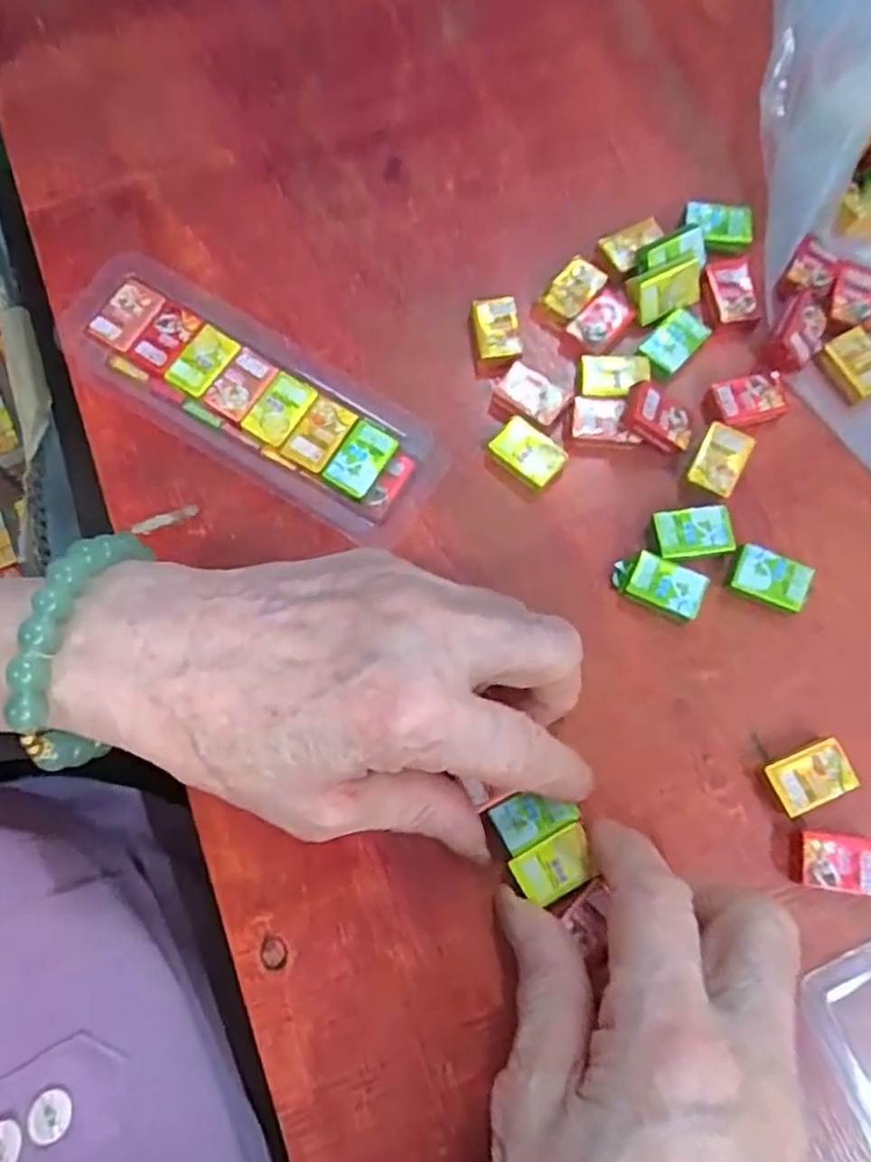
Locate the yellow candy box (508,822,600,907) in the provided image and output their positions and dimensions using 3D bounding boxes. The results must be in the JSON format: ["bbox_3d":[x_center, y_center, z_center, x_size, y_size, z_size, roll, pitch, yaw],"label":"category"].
[{"bbox_3d":[0.037,0.088,0.220,0.025,0.004,0.017,-27,77,-5],"label":"yellow candy box"}]

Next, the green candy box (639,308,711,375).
[{"bbox_3d":[0.089,-0.090,0.266,0.017,0.004,0.026,38,80,10],"label":"green candy box"}]

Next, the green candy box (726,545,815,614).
[{"bbox_3d":[0.114,-0.001,0.246,0.026,0.007,0.018,18,77,6],"label":"green candy box"}]

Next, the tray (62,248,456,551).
[{"bbox_3d":[-0.070,-0.066,0.260,0.155,0.023,0.049,31,79,9],"label":"tray"}]

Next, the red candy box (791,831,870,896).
[{"bbox_3d":[0.125,0.087,0.223,0.025,0.006,0.016,6,76,3],"label":"red candy box"}]

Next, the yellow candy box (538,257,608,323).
[{"bbox_3d":[0.052,-0.111,0.271,0.015,0.006,0.024,41,81,11],"label":"yellow candy box"}]

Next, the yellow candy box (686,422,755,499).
[{"bbox_3d":[0.101,-0.043,0.254,0.017,0.004,0.026,28,78,8],"label":"yellow candy box"}]

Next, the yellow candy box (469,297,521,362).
[{"bbox_3d":[0.023,-0.095,0.271,0.017,0.008,0.026,-8,76,0],"label":"yellow candy box"}]

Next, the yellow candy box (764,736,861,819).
[{"bbox_3d":[0.120,0.063,0.231,0.026,0.007,0.018,-23,76,-4],"label":"yellow candy box"}]

